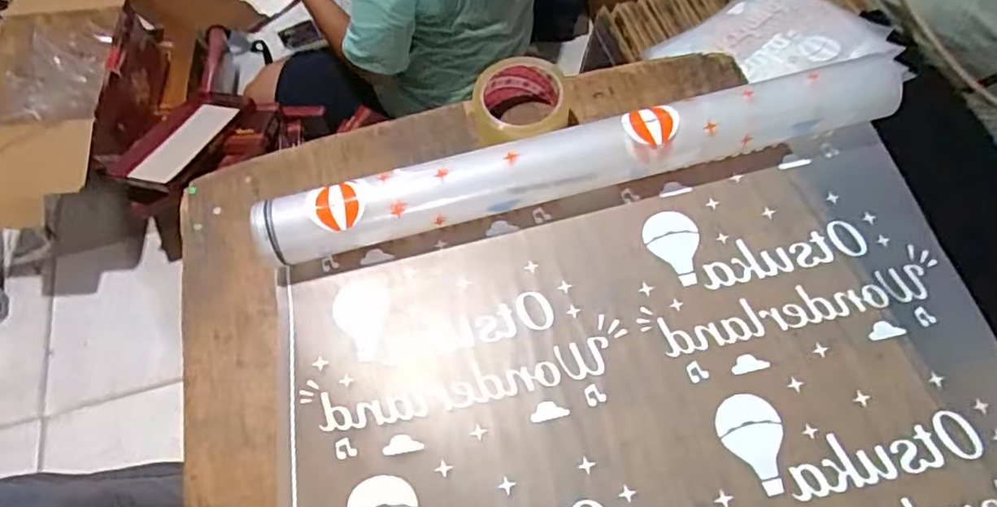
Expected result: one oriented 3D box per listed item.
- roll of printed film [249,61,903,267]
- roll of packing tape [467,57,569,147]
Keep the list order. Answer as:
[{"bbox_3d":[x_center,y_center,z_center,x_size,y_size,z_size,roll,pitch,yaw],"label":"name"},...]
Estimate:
[{"bbox_3d":[0.075,-0.083,0.567,0.602,0.062,0.062,-13,62,-3],"label":"roll of printed film"},{"bbox_3d":[0.027,-0.141,0.613,0.099,0.060,0.090,-1,62,3],"label":"roll of packing tape"}]

